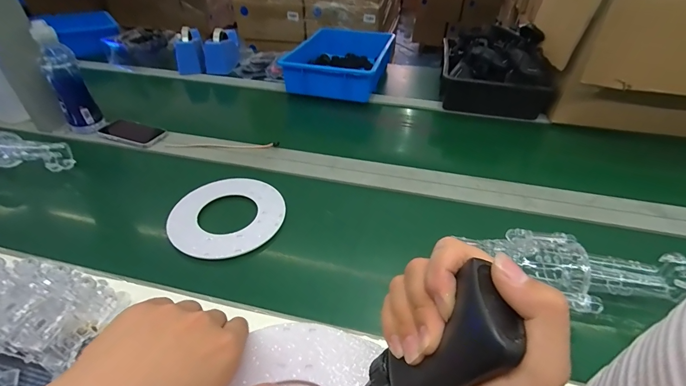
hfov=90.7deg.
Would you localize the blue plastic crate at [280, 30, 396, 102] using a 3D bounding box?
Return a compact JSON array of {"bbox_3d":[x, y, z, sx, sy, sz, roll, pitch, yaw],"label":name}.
[{"bbox_3d":[-0.005,-0.416,1.081,0.290,0.103,0.394,9,40,8],"label":"blue plastic crate"}]

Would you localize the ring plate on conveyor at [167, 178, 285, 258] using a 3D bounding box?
[{"bbox_3d":[-0.204,0.034,0.599,0.191,0.007,0.191,1,40,-1],"label":"ring plate on conveyor"}]

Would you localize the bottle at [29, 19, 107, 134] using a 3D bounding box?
[{"bbox_3d":[-0.603,-0.240,0.744,0.070,0.230,0.079,-30,49,-32],"label":"bottle"}]

